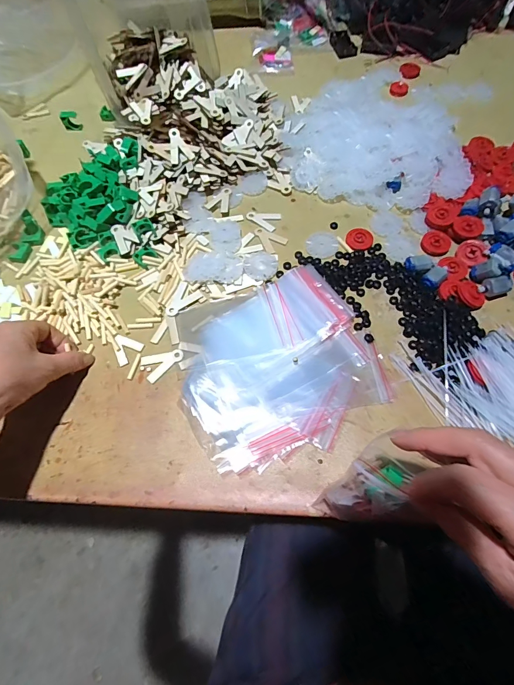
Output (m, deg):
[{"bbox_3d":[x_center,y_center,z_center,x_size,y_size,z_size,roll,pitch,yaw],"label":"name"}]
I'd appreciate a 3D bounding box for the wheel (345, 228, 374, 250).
[{"bbox_3d":[0.128,-0.128,0.440,0.035,0.004,0.032,-1,64,3],"label":"wheel"}]

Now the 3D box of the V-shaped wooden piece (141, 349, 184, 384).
[{"bbox_3d":[-0.100,0.024,0.381,0.045,0.004,0.030,-13,64,-3],"label":"V-shaped wooden piece"}]

